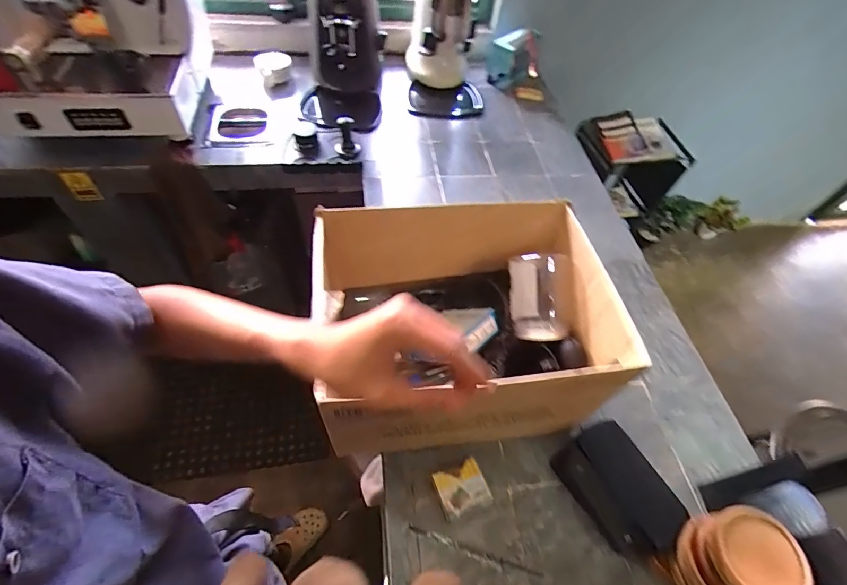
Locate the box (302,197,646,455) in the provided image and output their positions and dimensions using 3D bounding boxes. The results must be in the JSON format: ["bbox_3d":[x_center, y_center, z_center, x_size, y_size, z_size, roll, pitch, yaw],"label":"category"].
[{"bbox_3d":[0.054,0.051,0.619,0.394,0.223,0.289,-4,55,-9],"label":"box"}]

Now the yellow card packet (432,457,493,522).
[{"bbox_3d":[0.056,0.293,0.602,0.071,0.028,0.062,-15,58,-16],"label":"yellow card packet"}]

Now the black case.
[{"bbox_3d":[0.294,0.292,0.606,0.115,0.050,0.175,-27,60,-23],"label":"black case"}]

